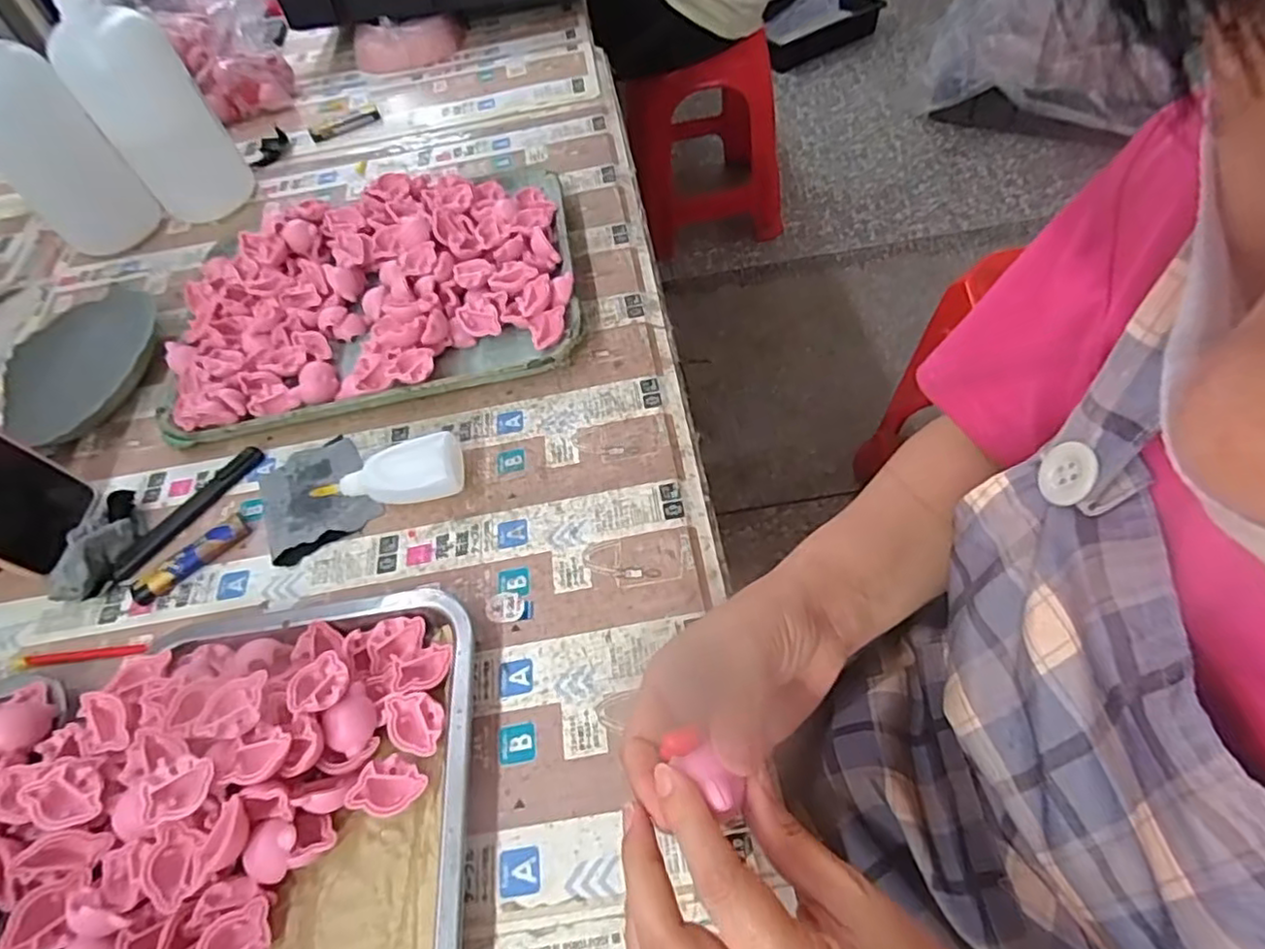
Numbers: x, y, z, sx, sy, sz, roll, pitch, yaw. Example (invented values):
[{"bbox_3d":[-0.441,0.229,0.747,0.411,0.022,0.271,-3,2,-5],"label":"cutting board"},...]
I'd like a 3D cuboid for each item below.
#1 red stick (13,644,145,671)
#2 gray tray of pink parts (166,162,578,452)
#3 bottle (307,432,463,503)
[{"bbox_3d":[-0.355,0.117,0.426,0.088,0.007,0.010,-9,54,1],"label":"red stick"},{"bbox_3d":[-0.222,-0.161,0.558,0.340,0.045,0.242,-11,54,0],"label":"gray tray of pink parts"},{"bbox_3d":[-0.167,0.004,0.457,0.102,0.030,0.041,-15,54,-3],"label":"bottle"}]

